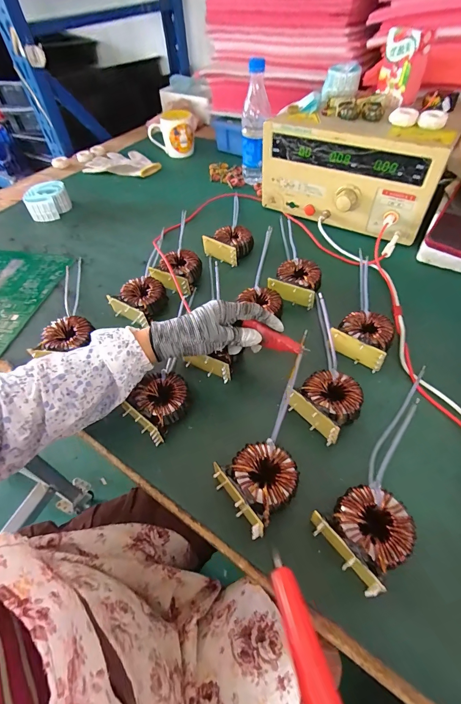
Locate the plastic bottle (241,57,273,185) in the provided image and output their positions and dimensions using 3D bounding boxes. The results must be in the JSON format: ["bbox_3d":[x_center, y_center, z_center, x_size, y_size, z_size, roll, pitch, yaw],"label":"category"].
[{"bbox_3d":[0.056,-0.495,0.738,0.063,0.218,0.056,-1,51,3],"label":"plastic bottle"}]

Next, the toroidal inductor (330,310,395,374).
[{"bbox_3d":[0.187,-0.020,0.466,0.073,0.033,0.071,28,57,24],"label":"toroidal inductor"}]

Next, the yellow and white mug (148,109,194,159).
[{"bbox_3d":[-0.155,-0.601,0.917,0.101,0.093,0.092,24,56,21],"label":"yellow and white mug"}]

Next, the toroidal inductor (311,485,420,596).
[{"bbox_3d":[0.128,0.169,0.314,0.072,0.033,0.074,-29,55,-19],"label":"toroidal inductor"}]

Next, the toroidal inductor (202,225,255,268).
[{"bbox_3d":[0.000,-0.203,0.625,0.069,0.034,0.076,33,60,26],"label":"toroidal inductor"}]

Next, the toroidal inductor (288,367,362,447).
[{"bbox_3d":[0.118,0.061,0.404,0.075,0.038,0.073,-32,56,-21],"label":"toroidal inductor"}]

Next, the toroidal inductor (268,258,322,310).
[{"bbox_3d":[0.107,-0.114,0.540,0.074,0.032,0.073,17,54,17],"label":"toroidal inductor"}]

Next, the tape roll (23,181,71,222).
[{"bbox_3d":[-0.413,-0.341,0.756,0.091,0.049,0.091,-24,53,-16],"label":"tape roll"}]

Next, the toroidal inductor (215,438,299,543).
[{"bbox_3d":[0.033,0.138,0.350,0.072,0.040,0.072,-31,55,-20],"label":"toroidal inductor"}]

